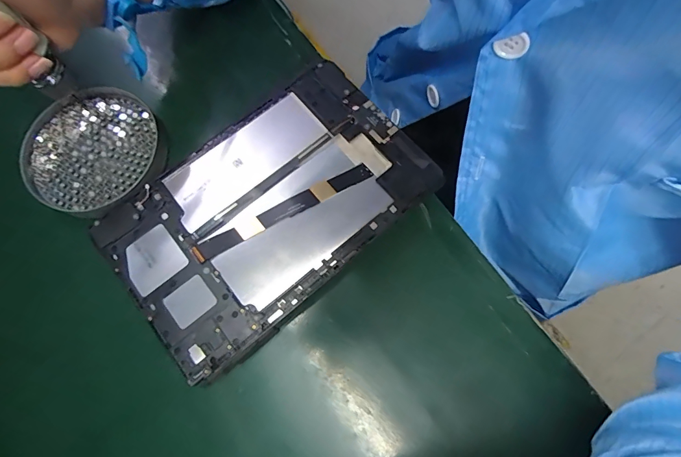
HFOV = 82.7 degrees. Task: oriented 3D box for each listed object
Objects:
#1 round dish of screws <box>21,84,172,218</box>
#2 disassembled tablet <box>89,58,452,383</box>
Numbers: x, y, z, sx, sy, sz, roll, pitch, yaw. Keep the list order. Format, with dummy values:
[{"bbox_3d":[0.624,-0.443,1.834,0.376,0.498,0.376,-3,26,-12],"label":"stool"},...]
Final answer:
[{"bbox_3d":[-0.208,-0.068,0.332,0.117,0.016,0.112,-1,76,3],"label":"round dish of screws"},{"bbox_3d":[-0.056,-0.017,0.302,0.237,0.009,0.148,-40,77,-9],"label":"disassembled tablet"}]

